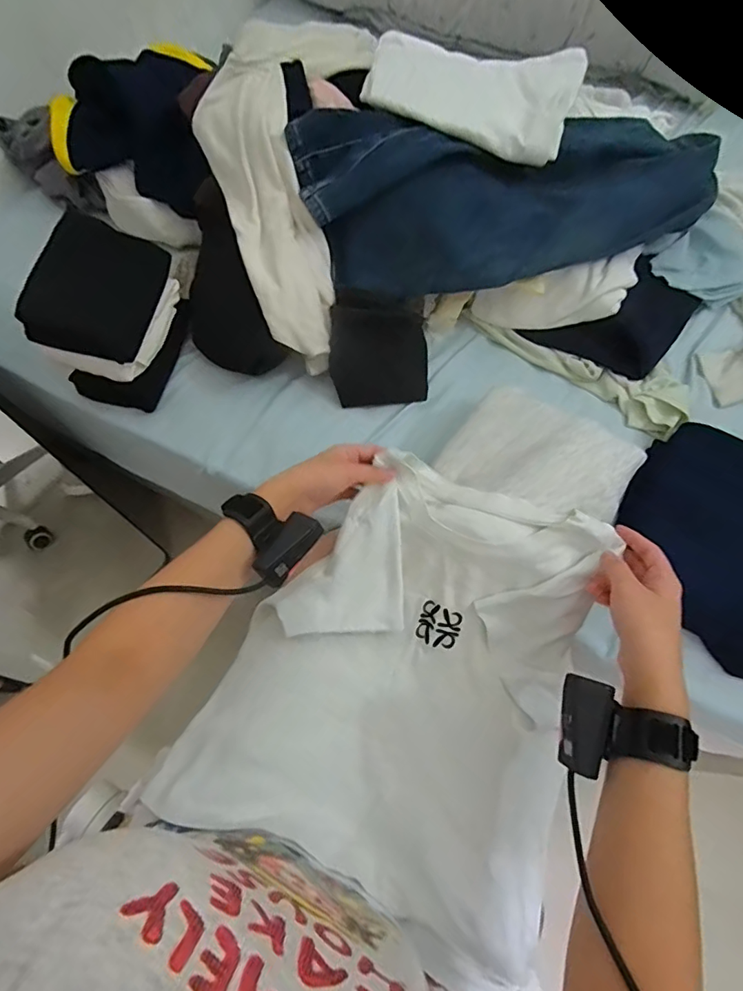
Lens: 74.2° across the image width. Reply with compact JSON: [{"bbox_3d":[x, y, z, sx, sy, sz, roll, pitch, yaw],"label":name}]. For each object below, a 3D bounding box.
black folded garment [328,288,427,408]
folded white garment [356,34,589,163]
[{"bbox_3d":[0.009,-0.200,0.669,0.127,0.010,0.147,-5,101,2],"label":"black folded garment"},{"bbox_3d":[0.128,-0.518,0.627,0.257,0.044,0.181,14,65,4],"label":"folded white garment"}]

